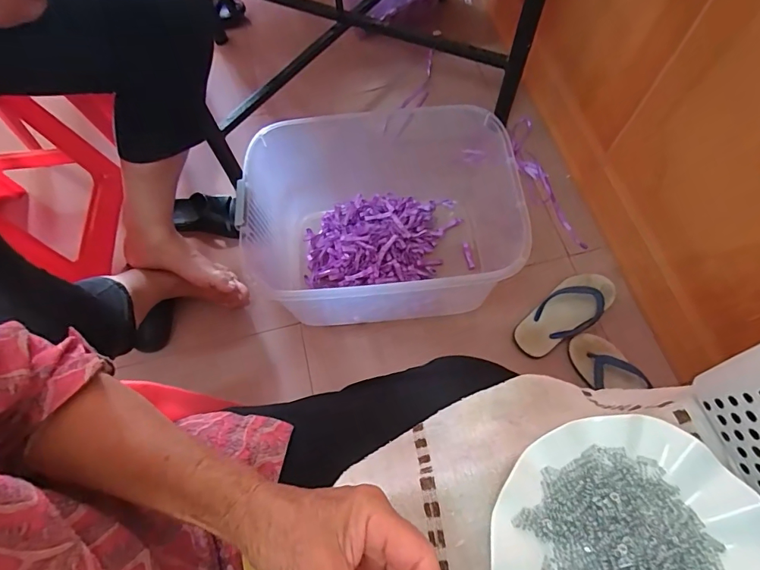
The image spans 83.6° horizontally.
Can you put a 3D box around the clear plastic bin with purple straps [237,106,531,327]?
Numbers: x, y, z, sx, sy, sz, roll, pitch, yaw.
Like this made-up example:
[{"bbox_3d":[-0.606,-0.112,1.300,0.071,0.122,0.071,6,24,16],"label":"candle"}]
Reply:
[{"bbox_3d":[0.022,-0.126,0.858,0.526,0.269,0.344,-7,67,0],"label":"clear plastic bin with purple straps"}]

